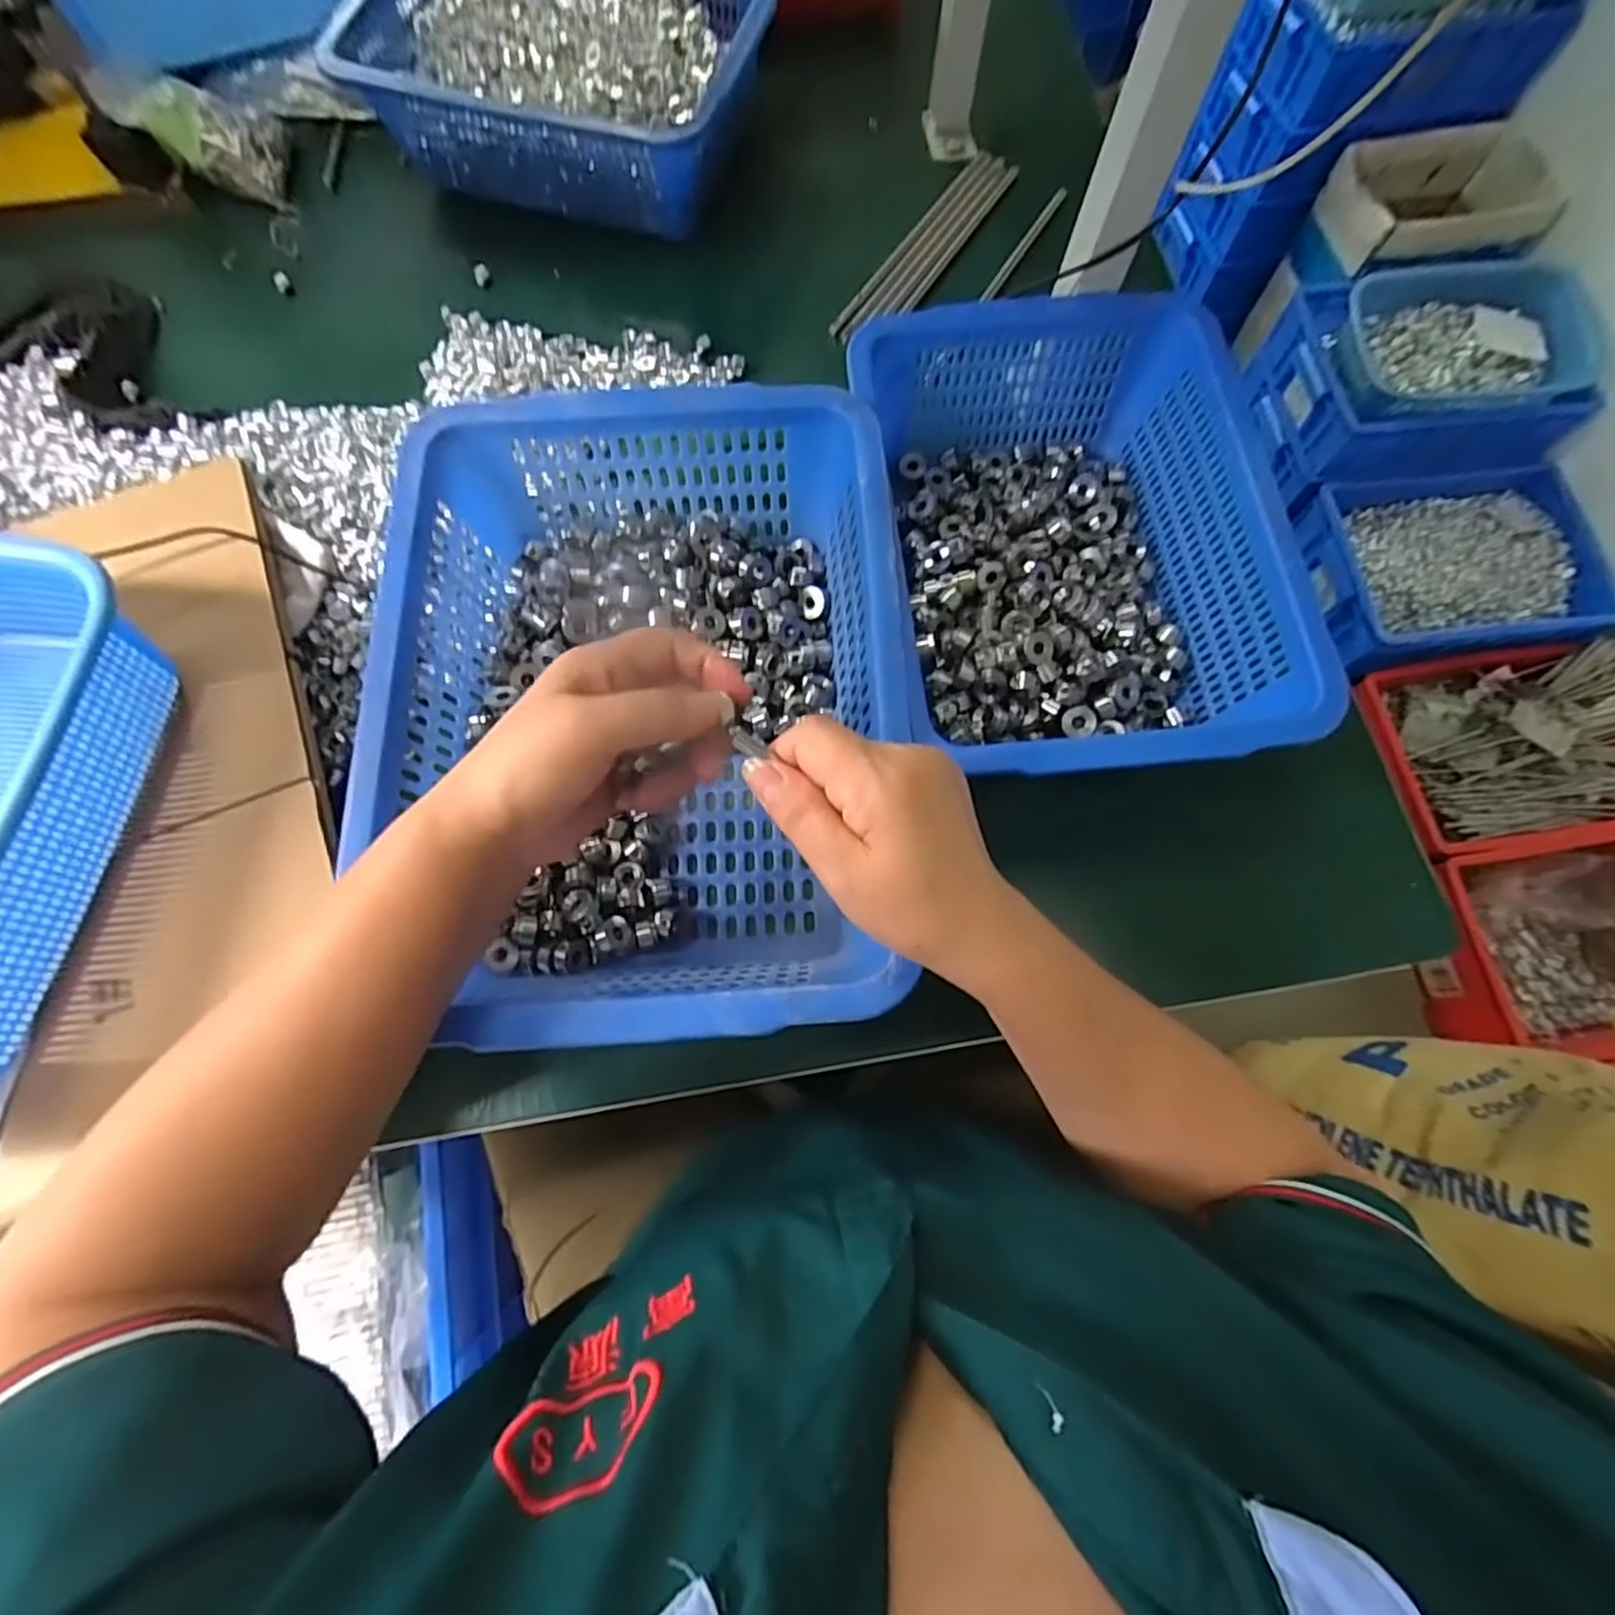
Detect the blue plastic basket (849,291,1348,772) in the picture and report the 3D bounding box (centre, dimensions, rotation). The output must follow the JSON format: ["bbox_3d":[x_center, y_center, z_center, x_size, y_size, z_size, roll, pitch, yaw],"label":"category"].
[{"bbox_3d":[0.158,-0.163,0.440,0.220,0.086,0.317,-11,73,-4],"label":"blue plastic basket"}]

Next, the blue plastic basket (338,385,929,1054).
[{"bbox_3d":[-0.095,-0.057,0.399,0.252,0.095,0.353,0,73,0],"label":"blue plastic basket"}]

